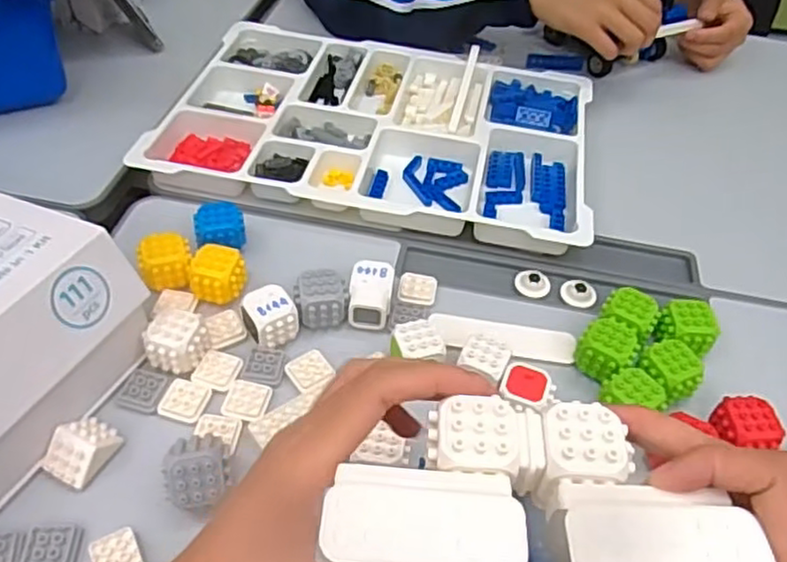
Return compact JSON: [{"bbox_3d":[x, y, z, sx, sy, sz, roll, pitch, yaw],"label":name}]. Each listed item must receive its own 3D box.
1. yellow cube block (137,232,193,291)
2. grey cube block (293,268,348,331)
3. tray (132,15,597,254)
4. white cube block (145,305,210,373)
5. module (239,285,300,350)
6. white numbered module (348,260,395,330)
[{"bbox_3d":[-0.164,-0.015,0.496,0.035,0.031,0.028,-13,49,-15],"label":"yellow cube block"},{"bbox_3d":[-0.052,0.013,0.487,0.035,0.028,0.031,-5,48,-8],"label":"grey cube block"},{"bbox_3d":[-0.010,-0.145,0.641,0.377,0.034,0.265,10,47,6],"label":"tray"},{"bbox_3d":[-0.142,0.038,0.452,0.033,0.026,0.033,14,48,9],"label":"white cube block"},{"bbox_3d":[-0.083,0.024,0.472,0.037,0.026,0.032,-17,51,-19],"label":"module"},{"bbox_3d":[-0.016,0.011,0.492,0.029,0.031,0.040,7,47,2],"label":"white numbered module"}]

